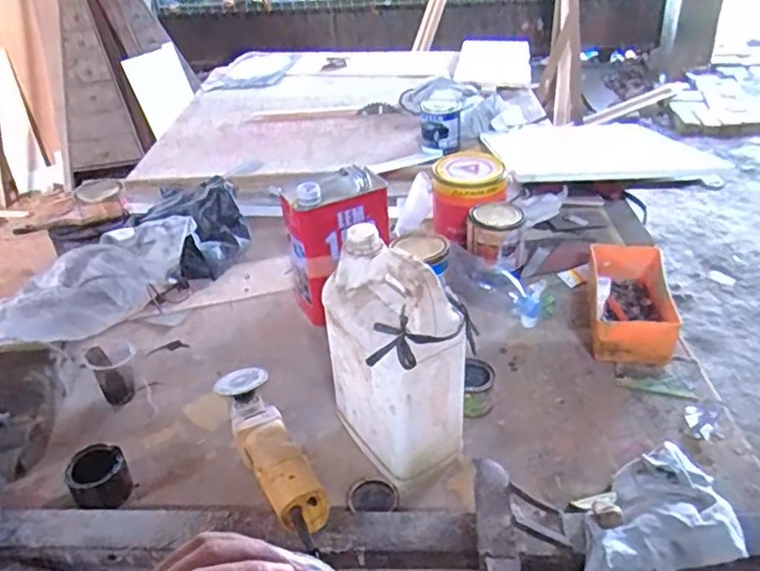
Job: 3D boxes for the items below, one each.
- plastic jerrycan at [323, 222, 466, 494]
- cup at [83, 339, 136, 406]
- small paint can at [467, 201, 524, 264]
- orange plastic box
[{"bbox_3d":[0.009,0.088,0.773,0.103,0.289,0.179,-24,39,-29],"label":"plastic jerrycan"},{"bbox_3d":[-0.422,0.135,0.986,0.068,0.094,0.066,-2,33,1],"label":"cup"},{"bbox_3d":[0.220,-0.095,1.179,0.092,0.107,0.096,-2,33,1],"label":"small paint can"},{"bbox_3d":[0.428,0.028,1.054,0.126,0.089,0.249,6,34,13],"label":"orange plastic box"}]

